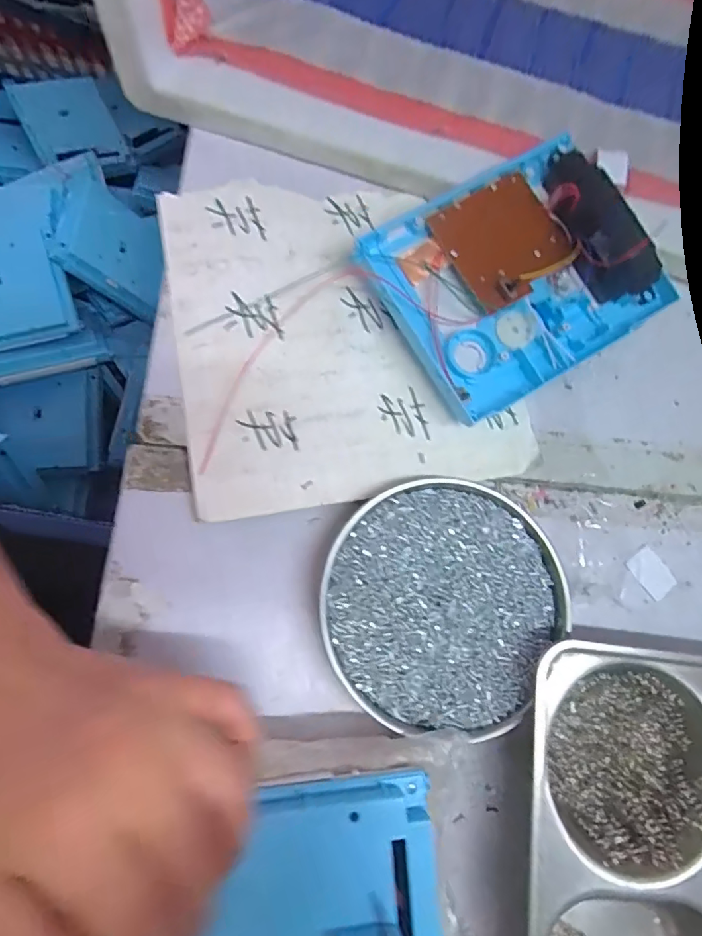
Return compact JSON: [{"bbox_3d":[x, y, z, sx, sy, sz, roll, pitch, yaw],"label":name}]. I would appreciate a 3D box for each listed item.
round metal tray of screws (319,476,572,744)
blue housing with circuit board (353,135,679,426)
[{"bbox_3d":[0.051,0.074,0.294,0.127,0.022,0.134,2,76,-6],"label":"round metal tray of screws"},{"bbox_3d":[0.102,-0.119,0.328,0.160,0.042,0.133,-29,81,-13],"label":"blue housing with circuit board"}]

